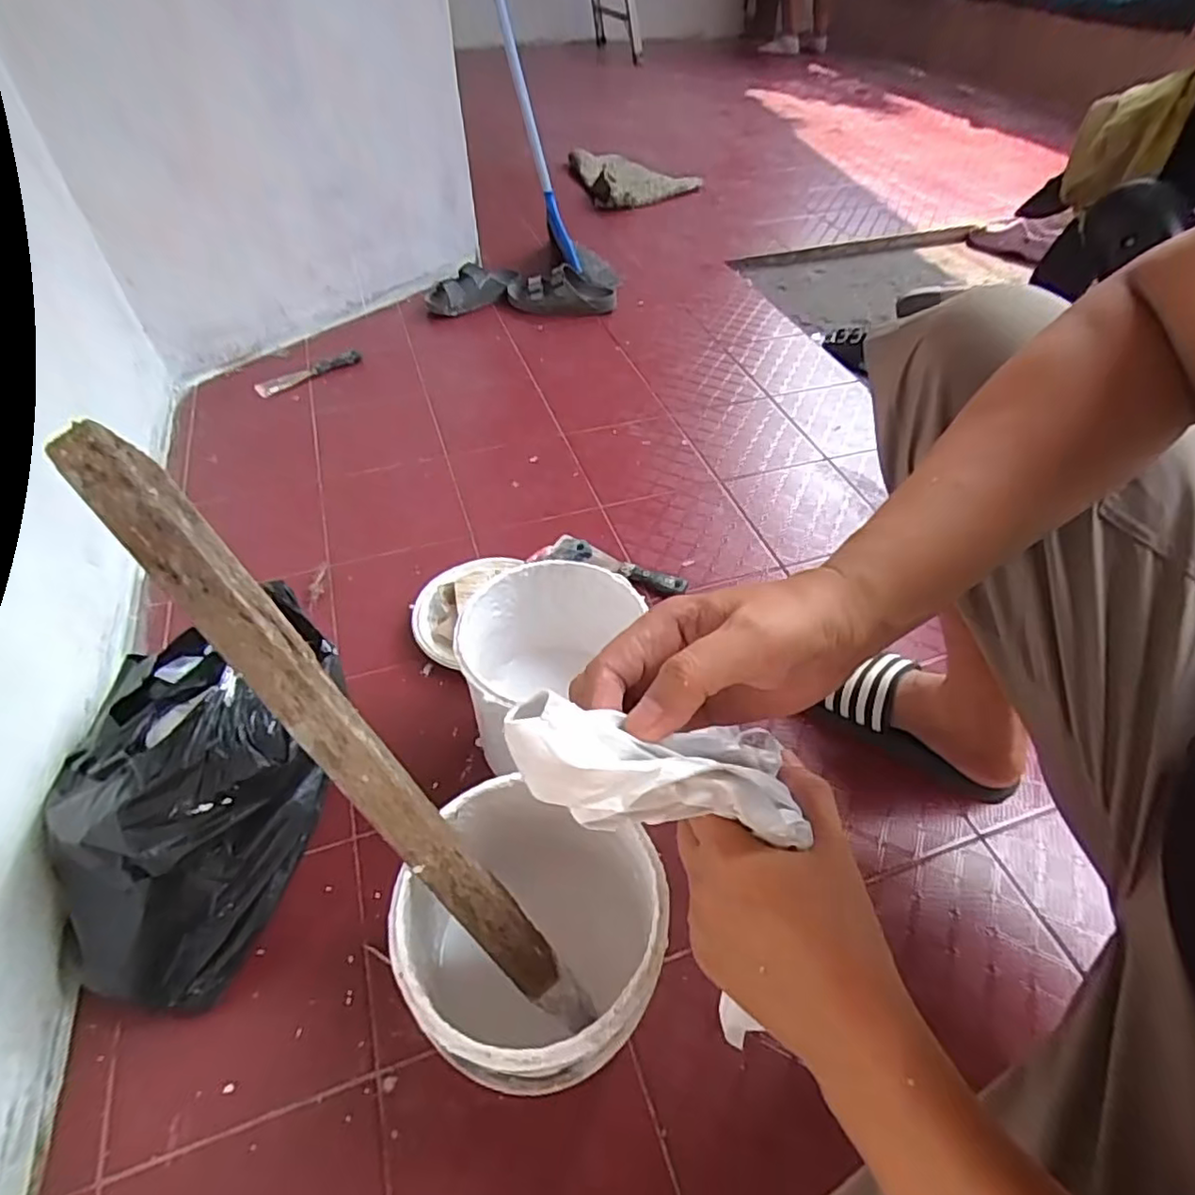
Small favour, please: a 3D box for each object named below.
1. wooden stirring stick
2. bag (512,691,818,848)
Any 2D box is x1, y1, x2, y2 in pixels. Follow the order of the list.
[{"bbox_3d":[-0.142,0.117,0.417,0.020,0.500,0.041,-5,32,51],"label":"wooden stirring stick"},{"bbox_3d":[0.040,0.069,0.261,0.168,0.034,0.045,21,35,-38],"label":"bag"}]

